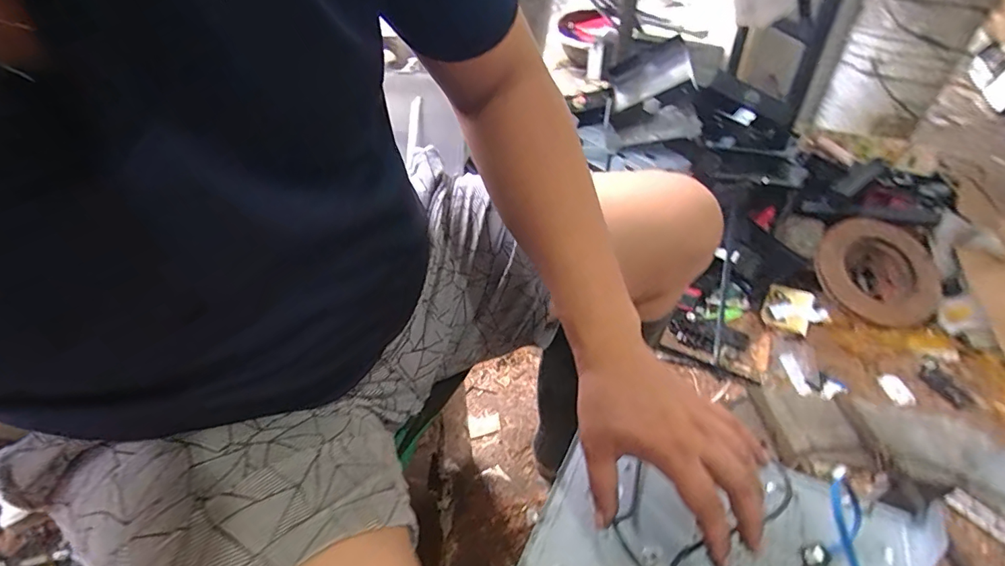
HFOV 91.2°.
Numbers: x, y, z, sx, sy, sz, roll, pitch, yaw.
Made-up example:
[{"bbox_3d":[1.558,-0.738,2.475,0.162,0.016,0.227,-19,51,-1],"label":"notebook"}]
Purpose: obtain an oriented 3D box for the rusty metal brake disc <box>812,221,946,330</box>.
[{"bbox_3d":[0.810,-0.020,1.077,0.248,0.073,0.248,-25,72,-9],"label":"rusty metal brake disc"}]

